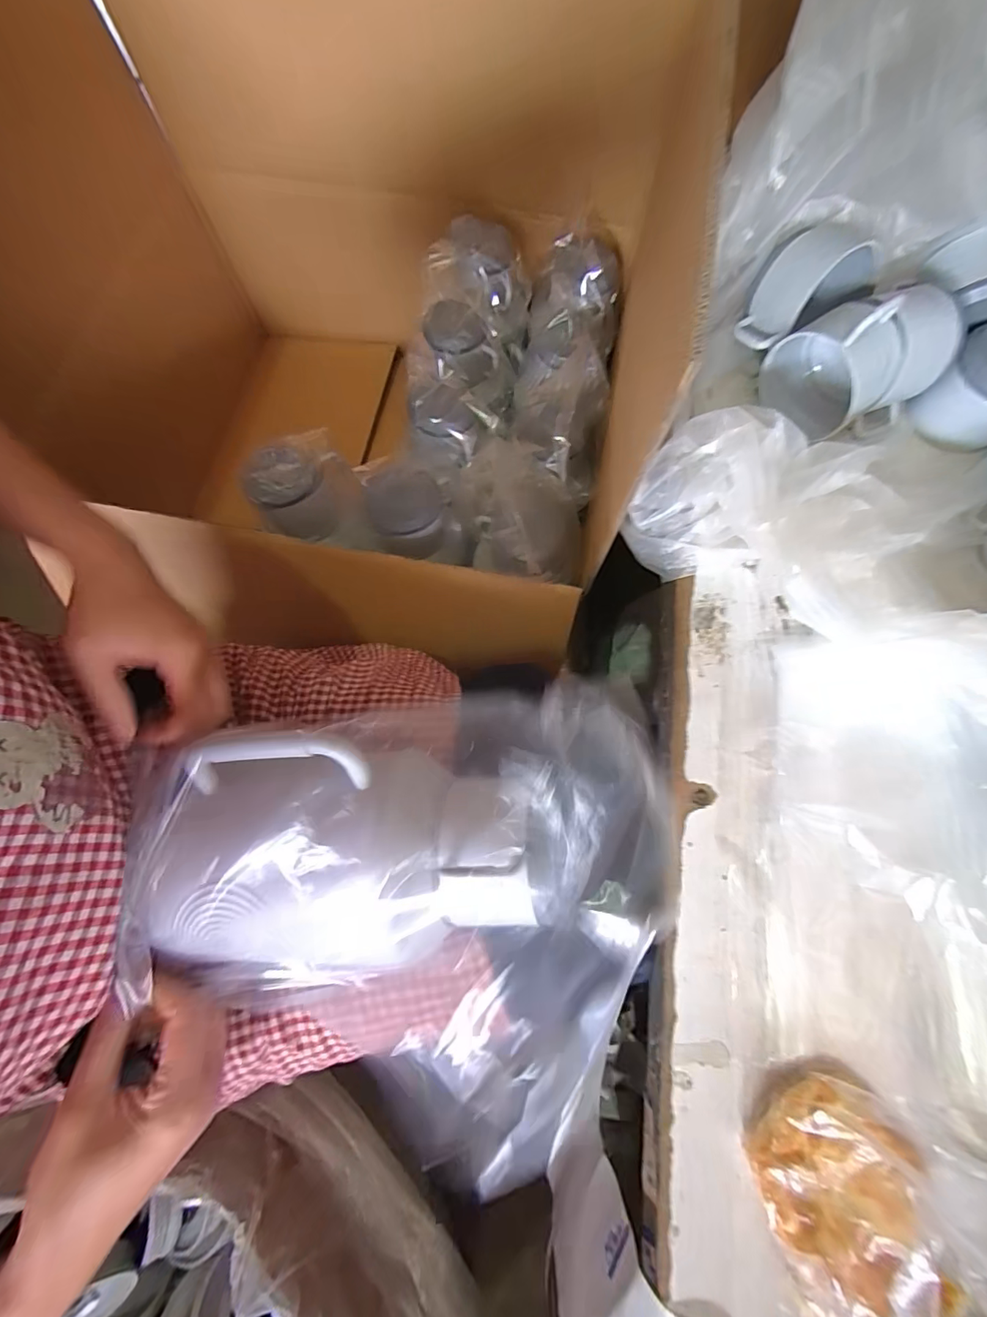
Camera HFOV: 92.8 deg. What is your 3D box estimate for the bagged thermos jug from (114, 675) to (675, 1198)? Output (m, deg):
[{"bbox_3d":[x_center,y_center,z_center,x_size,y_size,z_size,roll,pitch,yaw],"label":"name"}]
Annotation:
[{"bbox_3d":[-0.066,0.156,0.299,0.317,0.111,0.220,-7,74,-1],"label":"bagged thermos jug"}]

